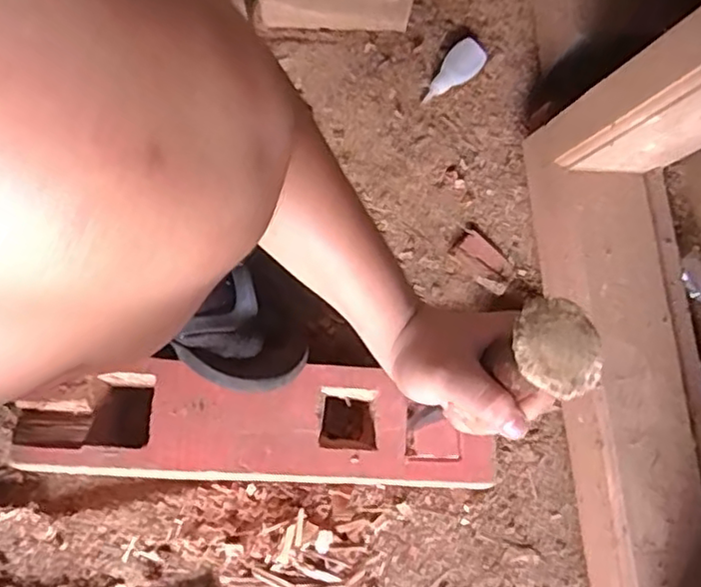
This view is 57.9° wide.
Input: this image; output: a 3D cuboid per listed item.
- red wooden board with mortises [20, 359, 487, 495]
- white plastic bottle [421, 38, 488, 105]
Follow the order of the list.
[{"bbox_3d":[-0.084,0.115,0.562,0.408,0.057,0.108,3,78,-5],"label":"red wooden board with mortises"},{"bbox_3d":[0.105,-0.231,0.659,0.078,0.020,0.034,-43,82,7],"label":"white plastic bottle"}]

